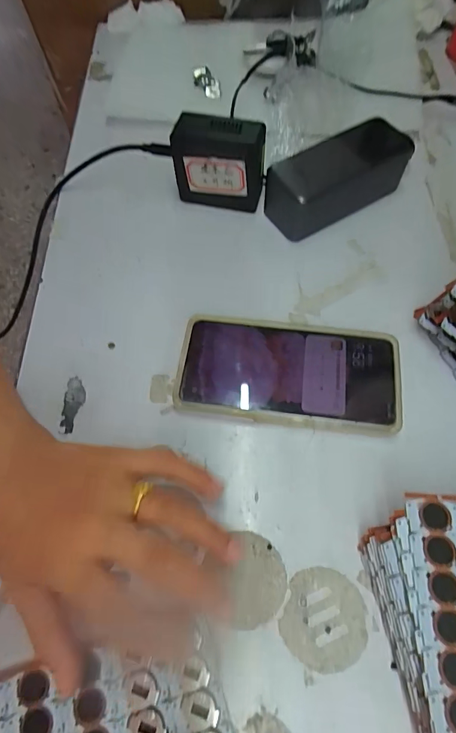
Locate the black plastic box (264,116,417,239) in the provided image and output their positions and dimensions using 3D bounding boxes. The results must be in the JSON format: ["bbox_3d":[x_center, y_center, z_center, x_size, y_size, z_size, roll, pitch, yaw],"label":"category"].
[{"bbox_3d":[0.102,-0.173,0.370,0.137,0.058,0.053,-30,67,-12],"label":"black plastic box"}]

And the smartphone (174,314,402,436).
[{"bbox_3d":[0.046,0.005,0.313,0.167,0.015,0.082,4,64,4],"label":"smartphone"}]

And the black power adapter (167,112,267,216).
[{"bbox_3d":[-0.008,-0.184,0.370,0.080,0.071,0.032,14,65,8],"label":"black power adapter"}]

